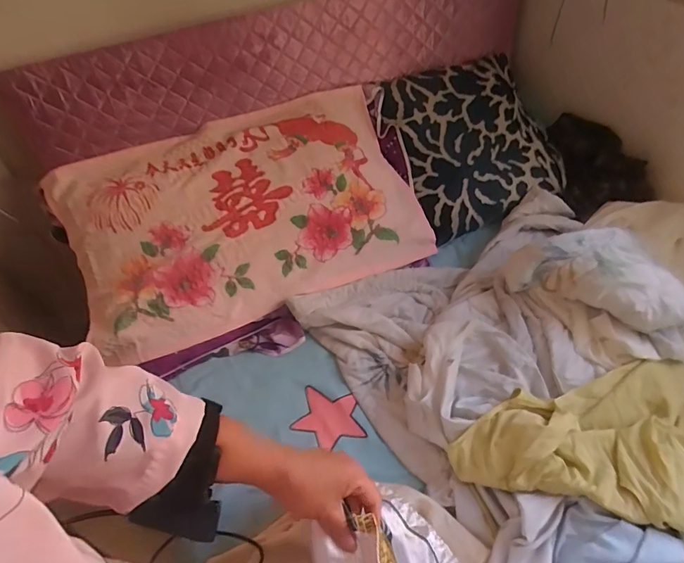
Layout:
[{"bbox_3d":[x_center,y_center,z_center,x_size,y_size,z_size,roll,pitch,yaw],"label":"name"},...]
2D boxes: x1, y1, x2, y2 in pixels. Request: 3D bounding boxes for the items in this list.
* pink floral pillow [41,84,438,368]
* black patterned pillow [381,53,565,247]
[{"bbox_3d":[-0.204,-0.152,0.944,0.695,0.157,0.440,-23,59,-15],"label":"pink floral pillow"},{"bbox_3d":[0.329,-0.360,1.110,0.424,0.145,0.447,-17,58,-11],"label":"black patterned pillow"}]

